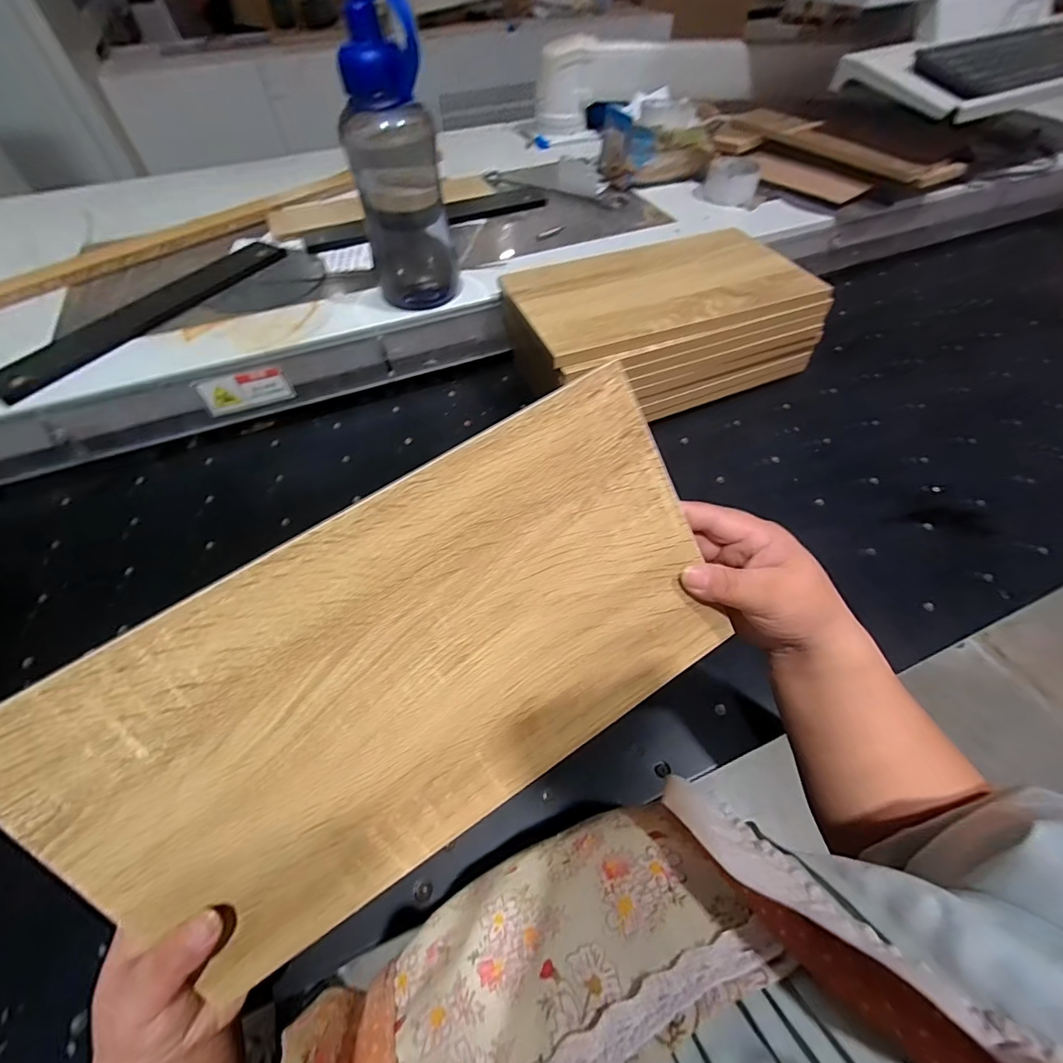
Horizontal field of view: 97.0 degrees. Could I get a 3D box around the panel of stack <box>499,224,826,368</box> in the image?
[{"bbox_3d":[0.151,-0.301,0.576,0.343,0.016,0.191,-18,57,-10],"label":"panel of stack"}]

